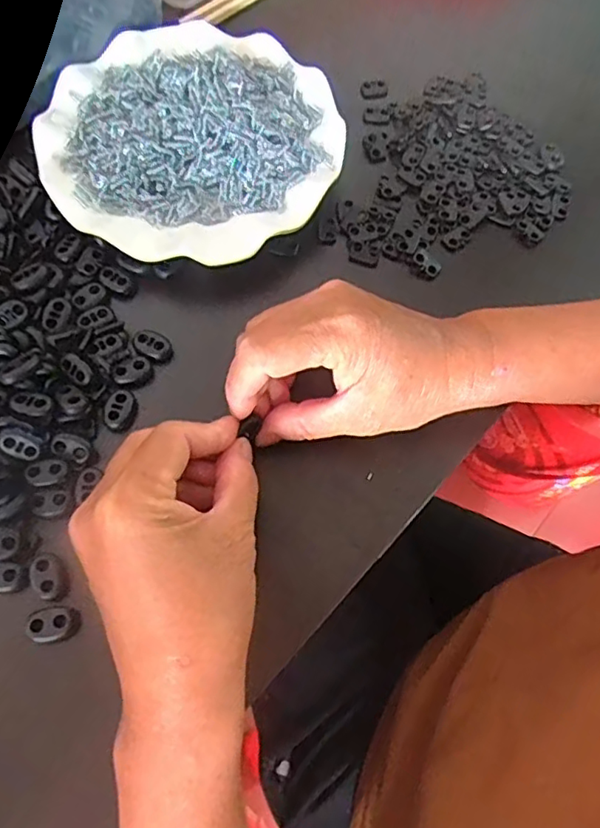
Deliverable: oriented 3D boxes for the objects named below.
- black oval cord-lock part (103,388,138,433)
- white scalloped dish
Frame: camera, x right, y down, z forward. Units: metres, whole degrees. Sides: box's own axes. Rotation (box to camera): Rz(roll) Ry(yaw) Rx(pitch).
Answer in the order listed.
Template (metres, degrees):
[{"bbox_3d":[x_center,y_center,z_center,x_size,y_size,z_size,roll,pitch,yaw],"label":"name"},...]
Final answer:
[{"bbox_3d":[-0.097,-0.002,0.316,0.014,0.010,0.023,13,68,3],"label":"black oval cord-lock part"},{"bbox_3d":[-0.067,-0.173,0.367,0.177,0.025,0.182,1,68,-2],"label":"white scalloped dish"}]

